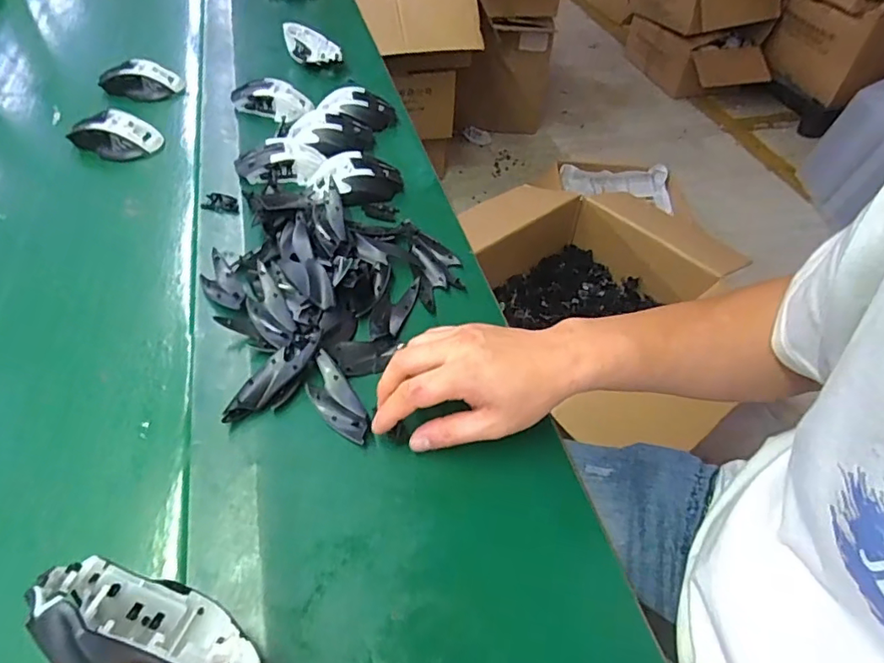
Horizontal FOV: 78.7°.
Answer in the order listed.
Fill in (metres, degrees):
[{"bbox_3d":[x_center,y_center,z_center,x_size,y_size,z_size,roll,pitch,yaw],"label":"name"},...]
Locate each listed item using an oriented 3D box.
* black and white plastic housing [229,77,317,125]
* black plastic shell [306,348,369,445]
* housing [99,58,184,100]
[{"bbox_3d":[-0.249,-0.340,0.784,0.110,0.032,0.056,4,50,-3],"label":"black and white plastic housing"},{"bbox_3d":[-0.091,0.059,0.468,0.034,0.016,0.090,-27,58,-26],"label":"black plastic shell"},{"bbox_3d":[-0.451,-0.382,0.814,0.108,0.038,0.060,5,50,-2],"label":"housing"}]

